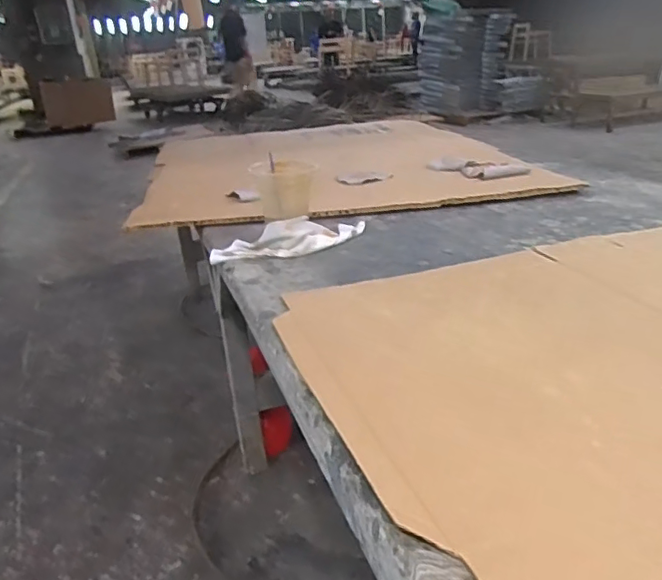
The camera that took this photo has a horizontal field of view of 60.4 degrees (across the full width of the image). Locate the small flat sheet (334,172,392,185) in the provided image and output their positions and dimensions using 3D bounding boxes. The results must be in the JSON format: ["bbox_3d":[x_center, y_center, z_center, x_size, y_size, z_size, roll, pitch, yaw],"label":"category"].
[{"bbox_3d":[0.081,-0.280,1.402,0.134,0.016,0.070,-13,25,-20],"label":"small flat sheet"}]

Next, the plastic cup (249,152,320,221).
[{"bbox_3d":[-0.077,-0.151,0.968,0.082,0.131,0.099,-13,25,-20],"label":"plastic cup"}]

